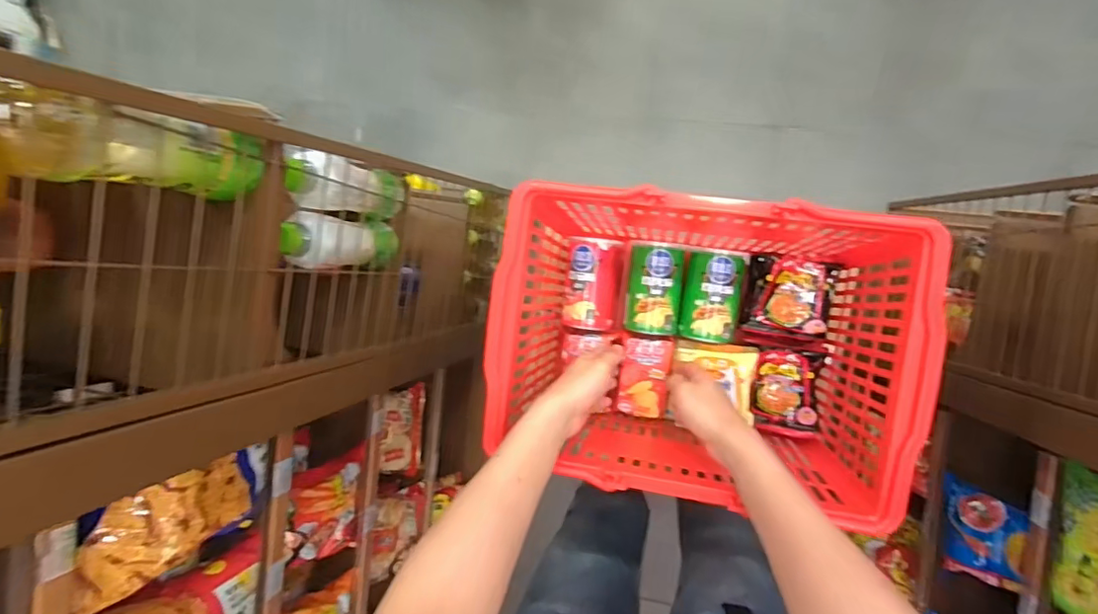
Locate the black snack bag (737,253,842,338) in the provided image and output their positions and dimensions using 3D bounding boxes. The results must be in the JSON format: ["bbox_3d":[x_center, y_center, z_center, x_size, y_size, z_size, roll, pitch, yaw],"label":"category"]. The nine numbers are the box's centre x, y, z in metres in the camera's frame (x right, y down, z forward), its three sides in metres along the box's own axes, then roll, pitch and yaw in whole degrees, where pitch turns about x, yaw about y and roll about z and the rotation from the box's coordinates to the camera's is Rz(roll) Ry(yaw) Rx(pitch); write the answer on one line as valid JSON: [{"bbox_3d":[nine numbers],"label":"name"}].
[{"bbox_3d":[0.284,-0.010,0.657,0.094,0.045,0.096,11,94,10],"label":"black snack bag"}]

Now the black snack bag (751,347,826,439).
[{"bbox_3d":[0.286,0.103,0.666,0.072,0.025,0.101,6,93,24],"label":"black snack bag"}]

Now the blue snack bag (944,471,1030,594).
[{"bbox_3d":[0.661,0.348,0.844,0.026,0.112,0.140,1,91,-25],"label":"blue snack bag"}]

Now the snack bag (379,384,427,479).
[{"bbox_3d":[-0.284,0.243,1.083,0.017,0.077,0.181,10,94,47],"label":"snack bag"}]

